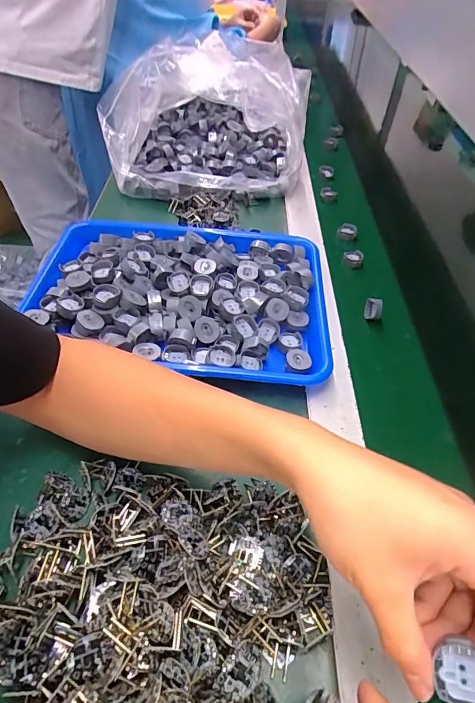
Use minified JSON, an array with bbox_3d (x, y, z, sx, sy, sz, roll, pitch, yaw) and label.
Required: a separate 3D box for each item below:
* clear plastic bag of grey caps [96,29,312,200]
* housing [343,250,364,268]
[{"bbox_3d":[-0.047,-0.400,0.682,0.308,0.118,0.319,4,48,1],"label":"clear plastic bag of grey caps"},{"bbox_3d":[0.164,-0.133,0.586,0.027,0.013,0.024,18,50,13],"label":"housing"}]

